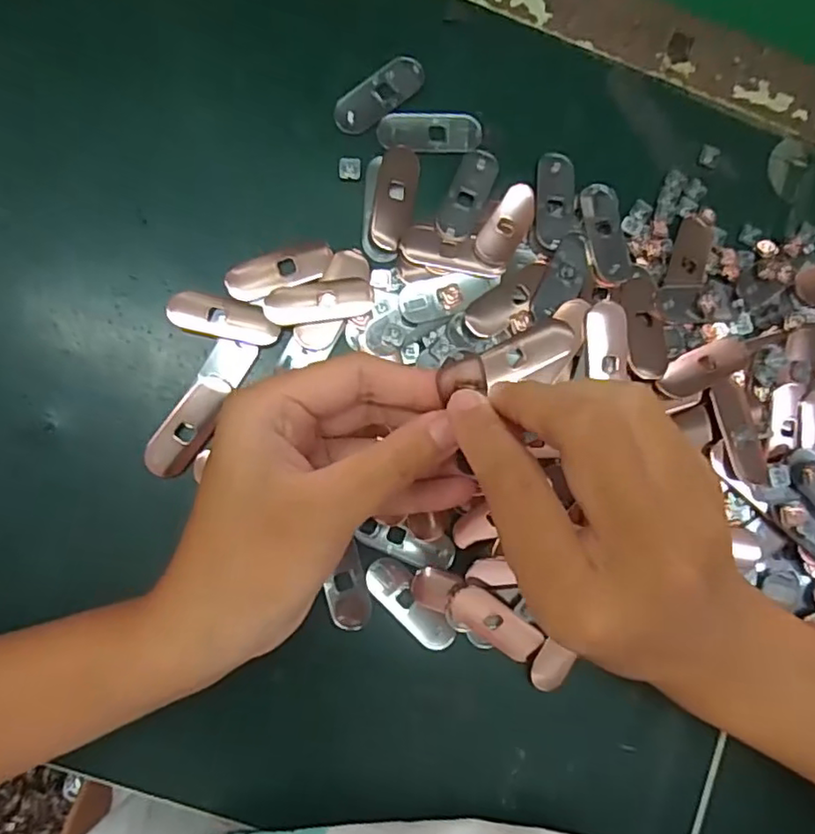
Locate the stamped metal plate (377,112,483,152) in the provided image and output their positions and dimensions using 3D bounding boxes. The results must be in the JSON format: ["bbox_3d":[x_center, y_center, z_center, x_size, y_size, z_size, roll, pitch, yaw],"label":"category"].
[{"bbox_3d":[0.011,-0.139,0.297,0.050,0.004,0.020,-2,85,-5],"label":"stamped metal plate"}]

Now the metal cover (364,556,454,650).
[{"bbox_3d":[0.002,0.086,0.278,0.017,0.004,0.050,-43,90,-7],"label":"metal cover"}]

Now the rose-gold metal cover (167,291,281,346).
[{"bbox_3d":[-0.083,-0.046,0.280,0.049,0.005,0.019,12,84,-4],"label":"rose-gold metal cover"}]

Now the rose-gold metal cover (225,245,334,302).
[{"bbox_3d":[-0.059,-0.068,0.284,0.049,0.004,0.020,-19,87,-6],"label":"rose-gold metal cover"}]

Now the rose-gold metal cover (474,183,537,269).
[{"bbox_3d":[0.048,-0.092,0.289,0.018,0.004,0.044,30,83,-2],"label":"rose-gold metal cover"}]

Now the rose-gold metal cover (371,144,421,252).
[{"bbox_3d":[-0.006,-0.105,0.290,0.019,0.004,0.050,9,84,-4],"label":"rose-gold metal cover"}]

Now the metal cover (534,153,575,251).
[{"bbox_3d":[0.071,-0.104,0.296,0.019,0.007,0.050,8,84,-4],"label":"metal cover"}]

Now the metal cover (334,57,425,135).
[{"bbox_3d":[-0.013,-0.156,0.296,0.049,0.004,0.020,-41,89,-7],"label":"metal cover"}]

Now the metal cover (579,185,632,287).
[{"bbox_3d":[0.096,-0.088,0.294,0.021,0.007,0.050,-8,86,-5],"label":"metal cover"}]

